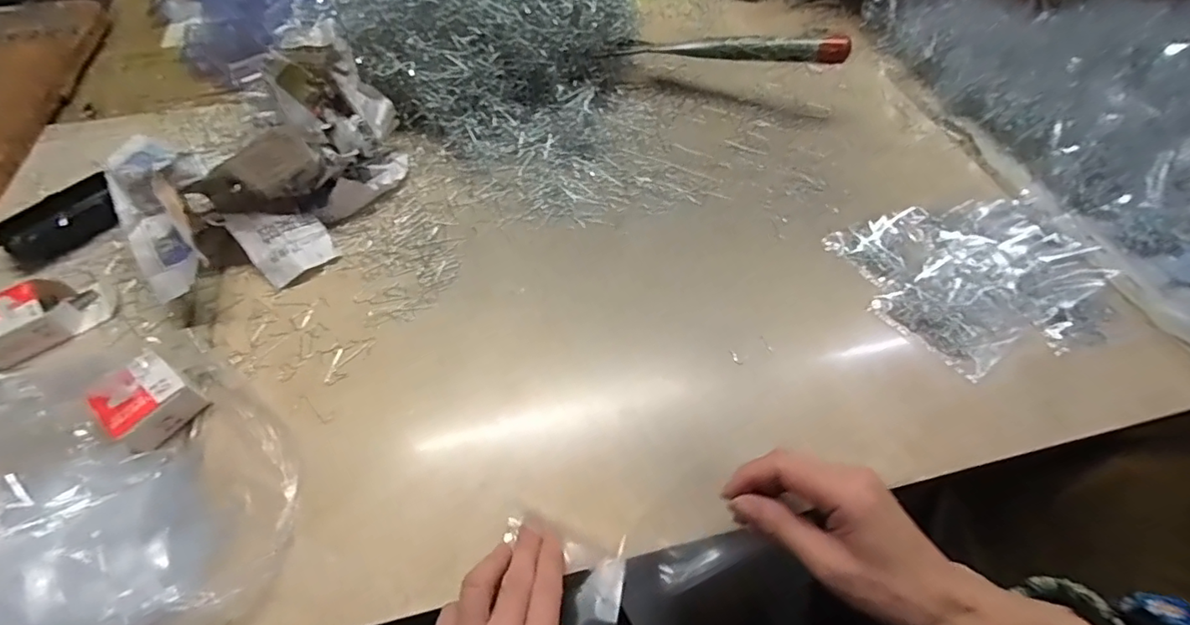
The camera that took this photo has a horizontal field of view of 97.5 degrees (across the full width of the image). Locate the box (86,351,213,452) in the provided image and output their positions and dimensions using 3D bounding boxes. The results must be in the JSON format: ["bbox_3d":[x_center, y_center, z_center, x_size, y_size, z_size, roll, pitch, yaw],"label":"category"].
[{"bbox_3d":[-0.328,0.064,0.381,0.055,0.032,0.052,29,62,19],"label":"box"}]

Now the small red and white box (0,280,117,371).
[{"bbox_3d":[-0.461,0.000,0.429,0.083,0.027,0.053,-32,61,-18],"label":"small red and white box"}]

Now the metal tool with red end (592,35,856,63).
[{"bbox_3d":[0.141,-0.289,0.579,0.259,0.025,0.029,12,56,21],"label":"metal tool with red end"}]

